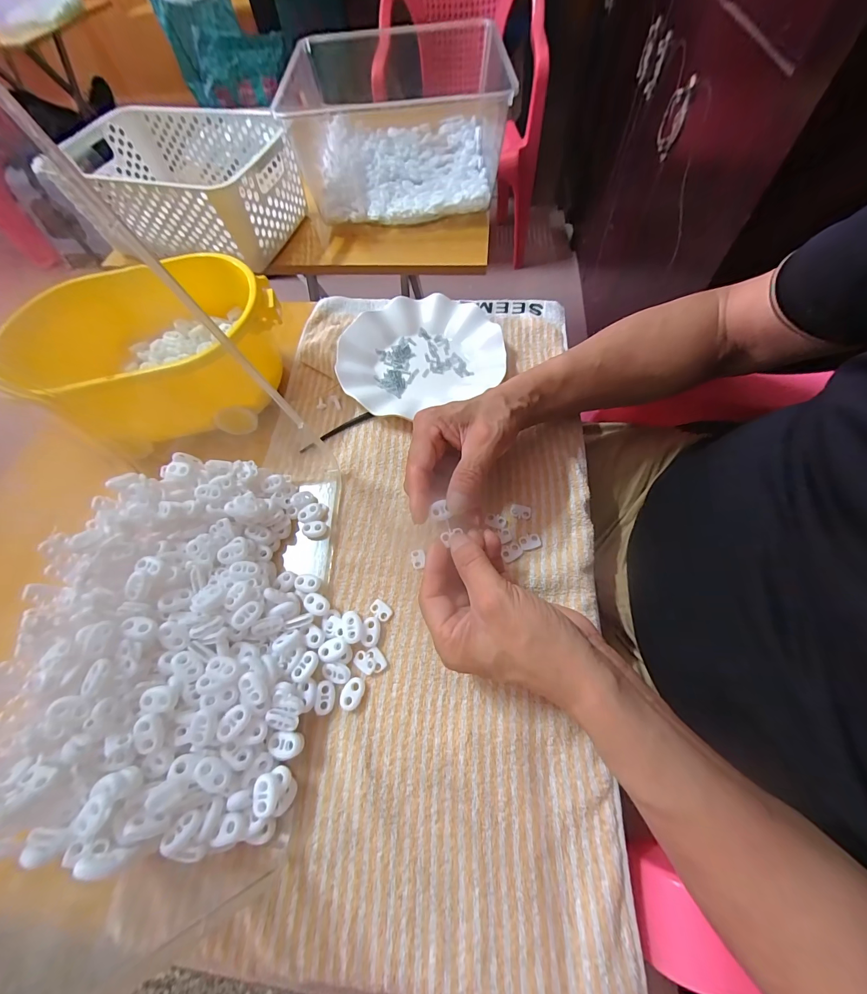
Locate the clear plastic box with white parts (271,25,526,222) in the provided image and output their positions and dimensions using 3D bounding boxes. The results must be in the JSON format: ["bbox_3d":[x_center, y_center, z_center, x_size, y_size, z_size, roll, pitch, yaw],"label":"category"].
[{"bbox_3d":[-0.044,-0.573,0.563,0.296,0.137,0.306,1,63,5],"label":"clear plastic box with white parts"}]

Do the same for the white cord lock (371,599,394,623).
[{"bbox_3d":[-0.044,0.093,0.302,0.020,0.004,0.012,37,71,20],"label":"white cord lock"}]

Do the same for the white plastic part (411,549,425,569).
[{"bbox_3d":[-0.013,0.054,0.319,0.012,0.005,0.018,-6,63,1],"label":"white plastic part"}]

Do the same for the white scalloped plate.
[{"bbox_3d":[-0.019,-0.166,0.418,0.177,0.025,0.154,-21,64,-6],"label":"white scalloped plate"}]

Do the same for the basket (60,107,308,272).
[{"bbox_3d":[-0.349,-0.456,0.536,0.306,0.102,0.199,18,66,12],"label":"basket"}]

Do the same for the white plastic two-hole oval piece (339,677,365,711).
[{"bbox_3d":[-0.060,0.146,0.272,0.016,0.004,0.023,32,70,18],"label":"white plastic two-hole oval piece"}]

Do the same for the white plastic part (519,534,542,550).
[{"bbox_3d":[0.084,0.038,0.318,0.018,0.004,0.012,-15,63,-3],"label":"white plastic part"}]

